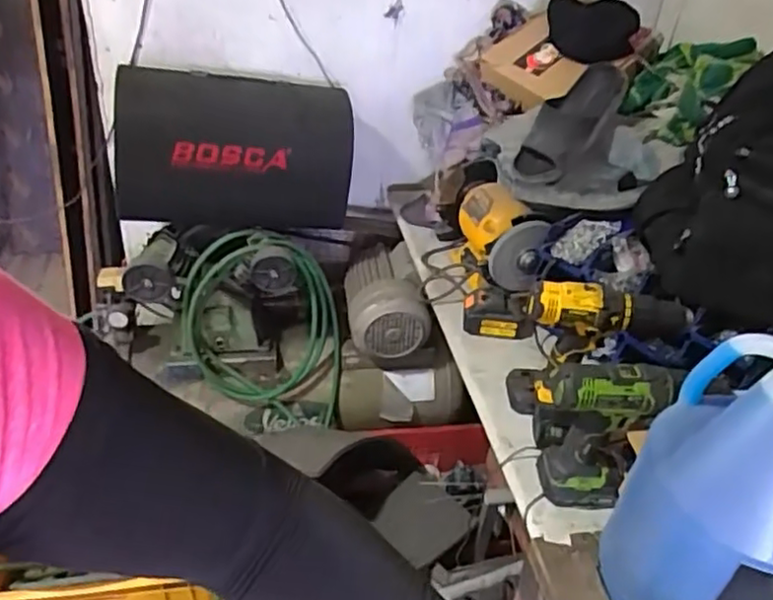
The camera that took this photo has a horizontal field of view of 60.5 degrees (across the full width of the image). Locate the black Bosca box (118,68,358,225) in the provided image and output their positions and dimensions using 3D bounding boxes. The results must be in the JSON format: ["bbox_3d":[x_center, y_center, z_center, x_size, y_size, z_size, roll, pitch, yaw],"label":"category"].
[{"bbox_3d":[-0.330,-0.336,1.472,0.499,0.289,0.265,1,35,-7],"label":"black Bosca box"}]

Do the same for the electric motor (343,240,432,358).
[{"bbox_3d":[-0.003,-0.003,1.631,0.192,0.184,0.238,1,35,-6],"label":"electric motor"}]

